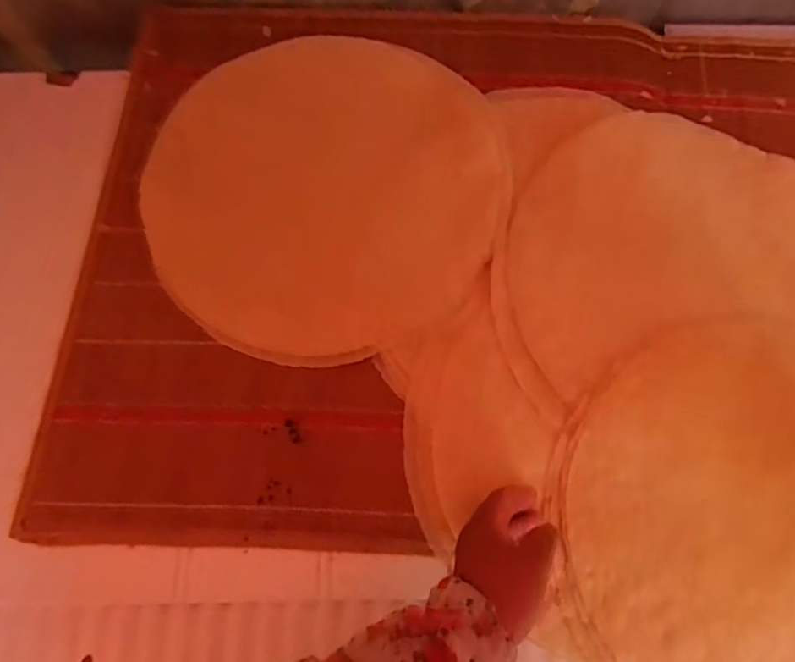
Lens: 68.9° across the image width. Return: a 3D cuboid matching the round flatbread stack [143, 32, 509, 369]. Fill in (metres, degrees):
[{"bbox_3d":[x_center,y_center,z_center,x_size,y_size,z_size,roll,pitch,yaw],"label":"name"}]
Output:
[{"bbox_3d":[-0.071,-0.151,0.598,0.346,0.023,0.369,0,72,1],"label":"round flatbread stack"}]

